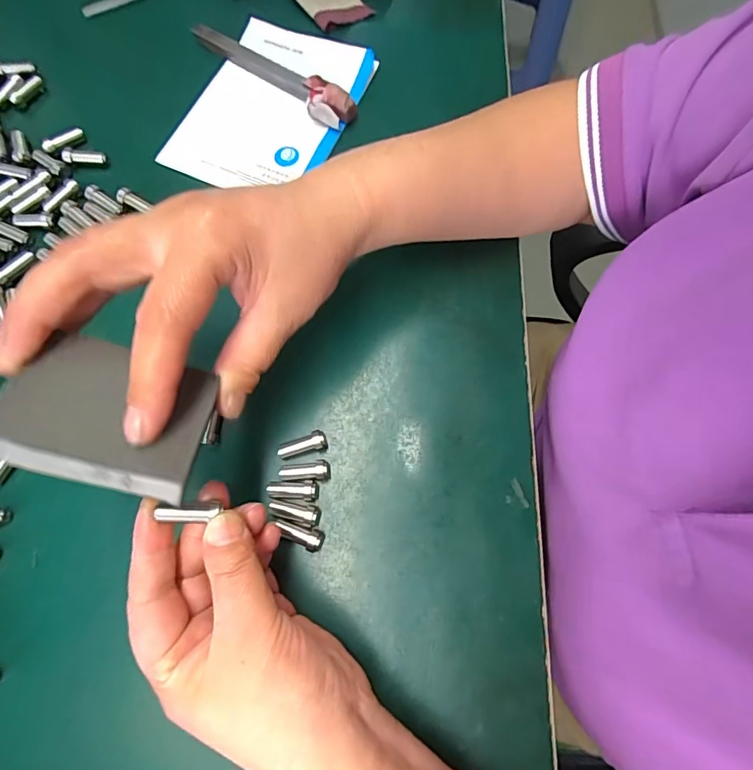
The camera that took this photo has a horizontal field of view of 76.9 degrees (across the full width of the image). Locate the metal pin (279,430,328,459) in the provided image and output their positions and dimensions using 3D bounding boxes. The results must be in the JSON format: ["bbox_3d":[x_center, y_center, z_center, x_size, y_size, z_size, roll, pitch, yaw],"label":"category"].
[{"bbox_3d":[-0.041,0.034,0.265,0.027,0.009,0.012,-10,74,-3],"label":"metal pin"}]

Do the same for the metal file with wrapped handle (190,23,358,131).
[{"bbox_3d":[-0.076,-0.219,0.333,0.137,0.018,0.021,33,76,9],"label":"metal file with wrapped handle"}]

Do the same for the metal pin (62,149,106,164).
[{"bbox_3d":[-0.197,-0.153,0.319,0.027,0.008,0.007,1,73,0],"label":"metal pin"}]

